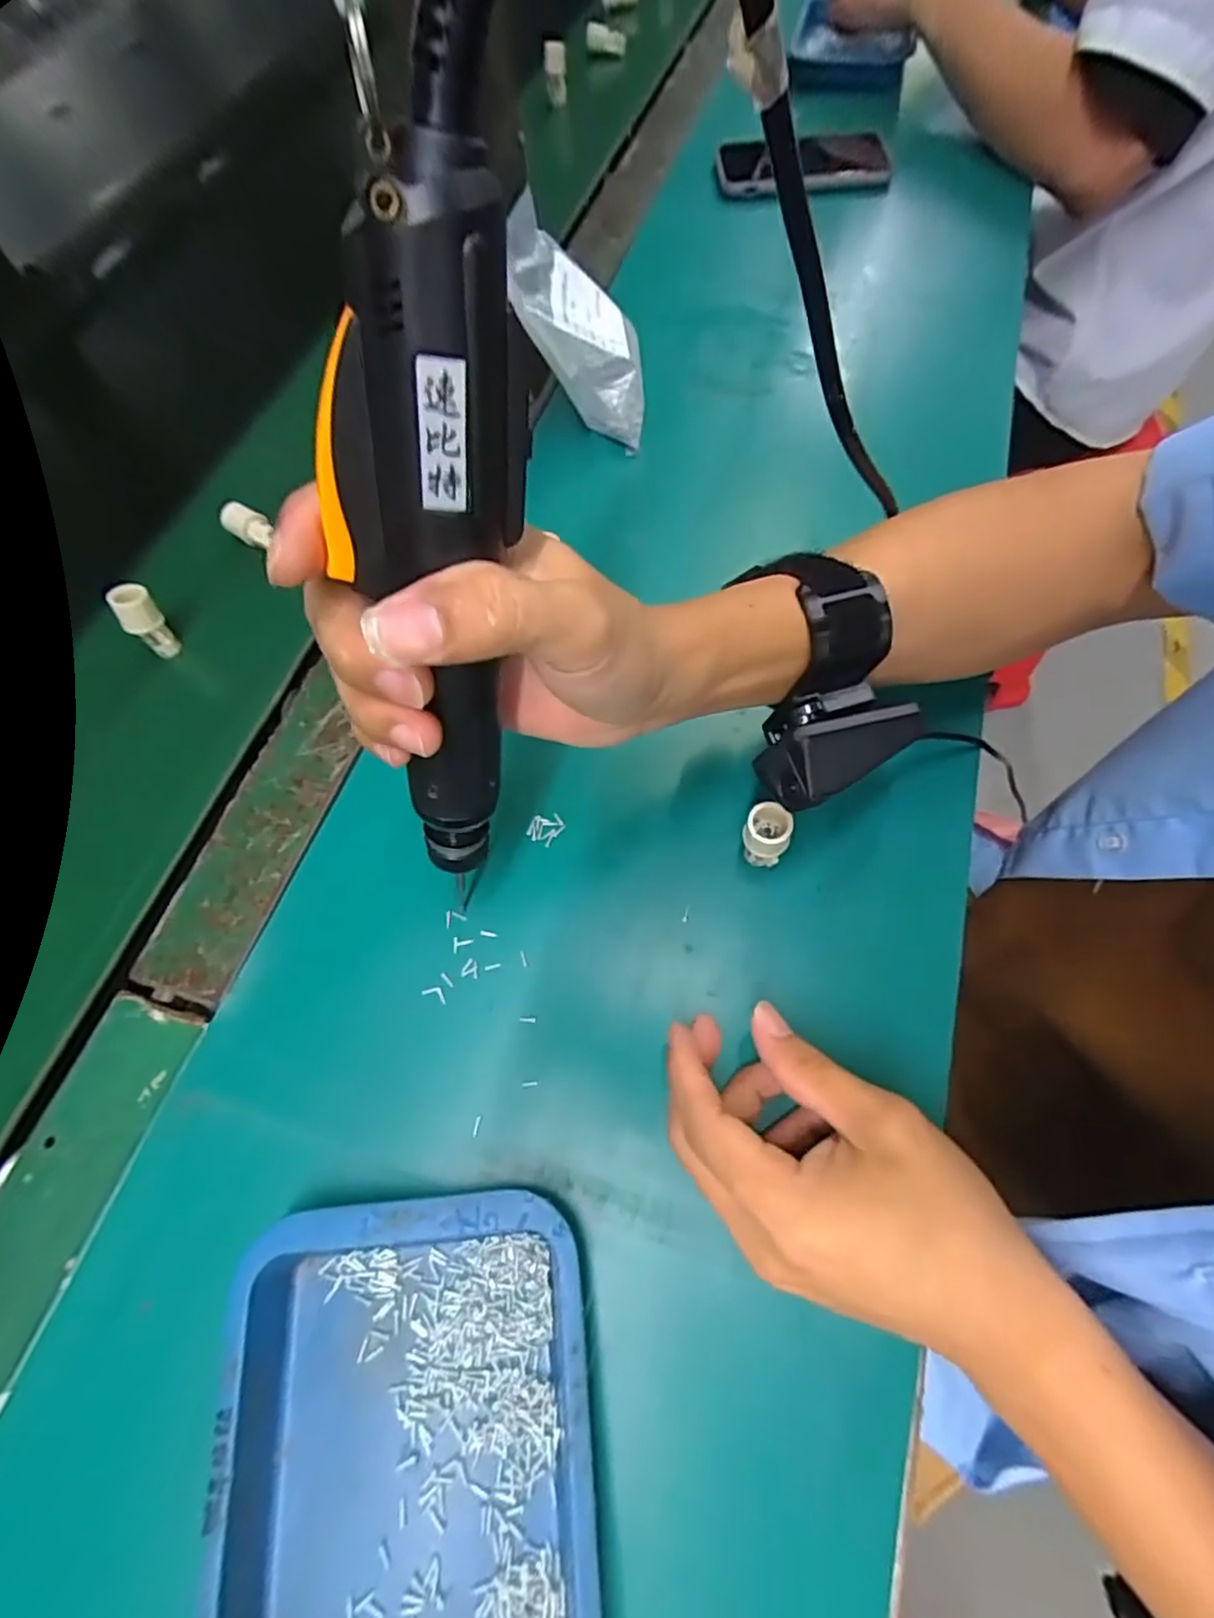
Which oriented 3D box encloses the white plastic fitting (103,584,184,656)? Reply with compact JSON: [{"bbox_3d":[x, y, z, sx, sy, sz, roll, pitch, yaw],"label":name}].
[{"bbox_3d":[-0.262,-0.107,0.371,0.022,0.037,0.022,41,73,19],"label":"white plastic fitting"}]

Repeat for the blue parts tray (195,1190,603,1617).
[{"bbox_3d":[-0.064,0.221,0.211,0.118,0.027,0.162,-6,65,1],"label":"blue parts tray"}]

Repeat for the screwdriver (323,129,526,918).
[{"bbox_3d":[-0.049,-0.052,0.190,0.035,0.202,0.035,27,49,15],"label":"screwdriver"}]

